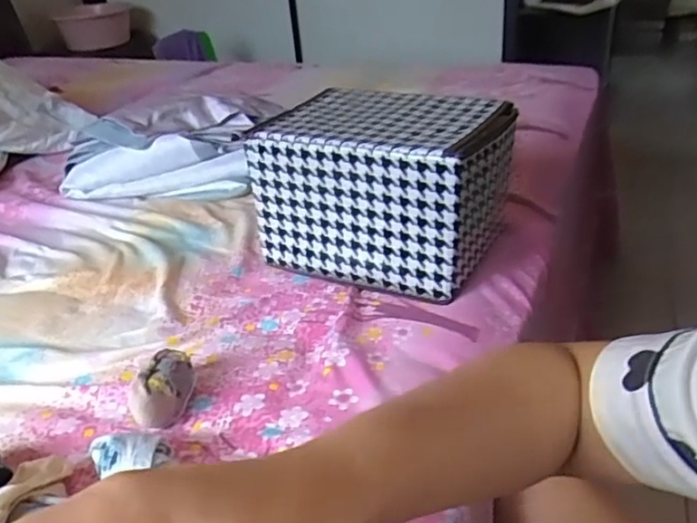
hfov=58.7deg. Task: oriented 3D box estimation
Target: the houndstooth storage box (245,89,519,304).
[{"bbox_3d":[0.043,-0.096,0.752,0.270,0.158,0.216,12,36,26],"label":"houndstooth storage box"}]

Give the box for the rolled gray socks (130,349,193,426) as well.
[{"bbox_3d":[-0.161,0.114,0.549,0.035,0.048,0.070,1,33,11],"label":"rolled gray socks"}]

